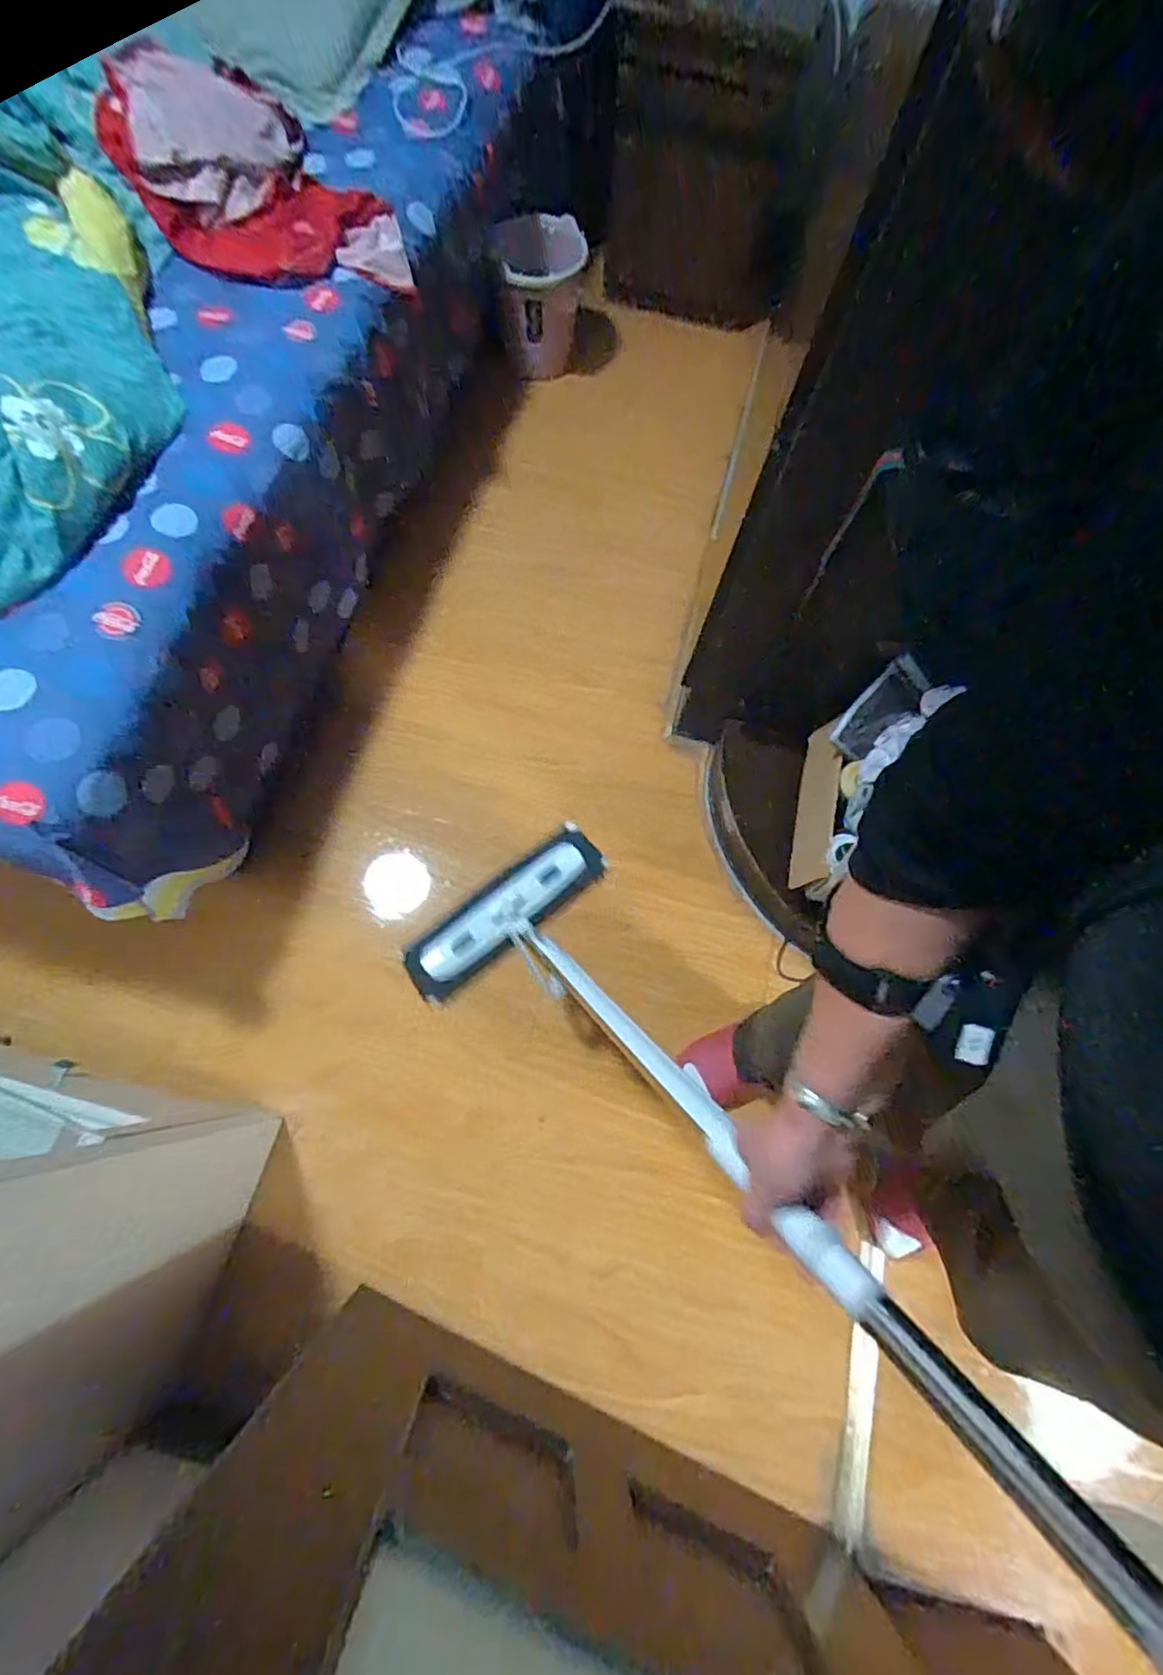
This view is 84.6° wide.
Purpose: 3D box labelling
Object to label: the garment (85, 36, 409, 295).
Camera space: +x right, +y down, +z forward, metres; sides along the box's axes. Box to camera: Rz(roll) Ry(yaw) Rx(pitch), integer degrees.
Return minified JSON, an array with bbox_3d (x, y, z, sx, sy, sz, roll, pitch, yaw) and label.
[{"bbox_3d":[-0.548,-1.109,1.069,0.380,0.157,0.392,-23,74,-10],"label":"garment"}]

